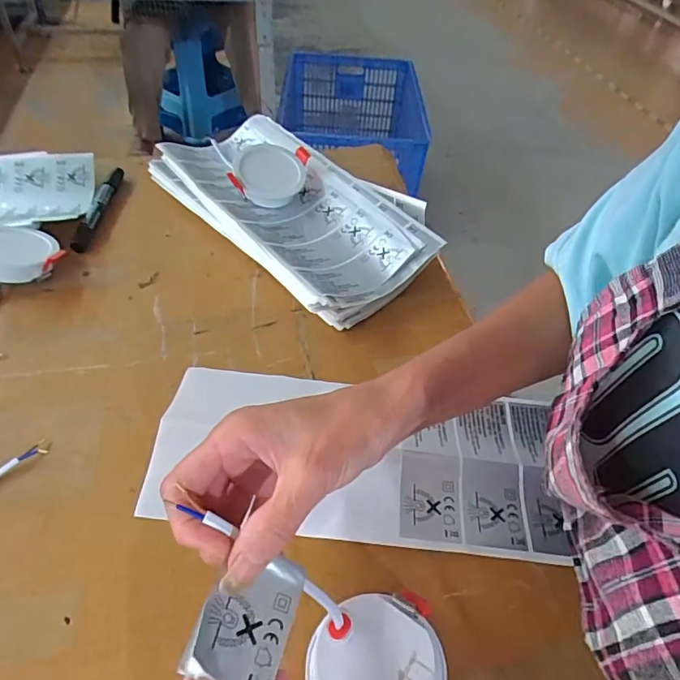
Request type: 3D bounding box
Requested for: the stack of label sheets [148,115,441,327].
[{"bbox_3d":[-0.053,-0.136,0.516,0.154,0.054,0.309,-30,57,-29],"label":"stack of label sheets"}]

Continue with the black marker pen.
[{"bbox_3d":[-0.253,-0.146,0.529,0.016,0.016,0.154,1,47,-5],"label":"black marker pen"}]

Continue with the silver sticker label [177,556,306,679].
[{"bbox_3d":[-0.039,0.118,0.216,0.040,0.004,0.055,30,41,-9],"label":"silver sticker label"}]

